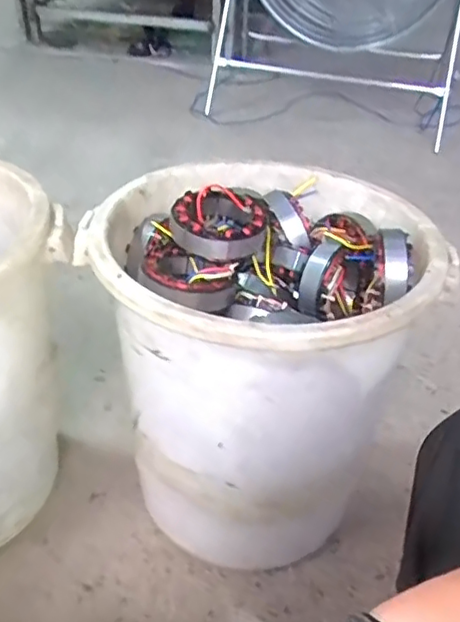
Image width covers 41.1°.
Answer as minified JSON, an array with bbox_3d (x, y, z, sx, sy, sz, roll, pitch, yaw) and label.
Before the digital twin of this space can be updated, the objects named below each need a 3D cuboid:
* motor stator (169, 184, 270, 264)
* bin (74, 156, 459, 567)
[{"bbox_3d":[-0.014,-0.112,0.752,0.111,0.052,0.111,3,37,-2],"label":"motor stator"},{"bbox_3d":[0.029,0.076,0.851,0.391,0.440,0.388,28,43,28],"label":"bin"}]

